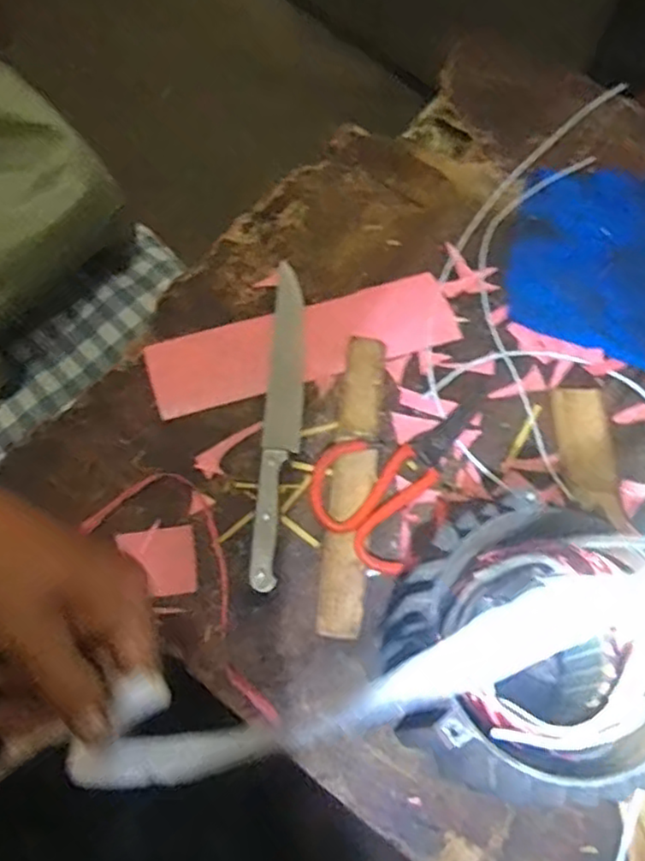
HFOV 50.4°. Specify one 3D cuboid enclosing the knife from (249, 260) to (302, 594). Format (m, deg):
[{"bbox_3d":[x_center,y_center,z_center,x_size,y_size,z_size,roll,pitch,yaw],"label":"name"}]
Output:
[{"bbox_3d":[-0.033,-0.016,0.562,0.027,0.019,0.289,4,65,-1],"label":"knife"}]

